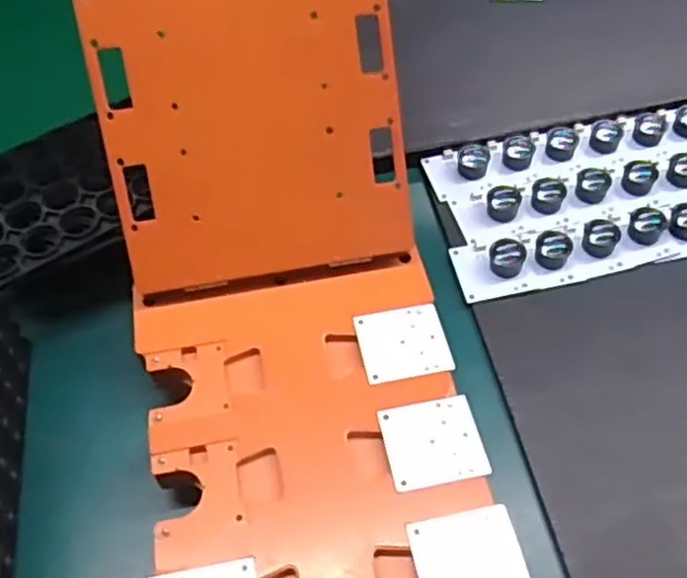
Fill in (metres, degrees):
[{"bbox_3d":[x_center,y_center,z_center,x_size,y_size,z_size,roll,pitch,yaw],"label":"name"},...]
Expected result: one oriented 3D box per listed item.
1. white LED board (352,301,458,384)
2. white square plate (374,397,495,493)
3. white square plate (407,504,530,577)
[{"bbox_3d":[0.033,0.029,0.393,0.046,0.004,0.045,-10,55,-5],"label":"white LED board"},{"bbox_3d":[0.045,0.076,0.358,0.047,0.004,0.044,-10,55,-5],"label":"white square plate"},{"bbox_3d":[0.057,0.123,0.323,0.048,0.004,0.044,-10,55,-5],"label":"white square plate"}]

